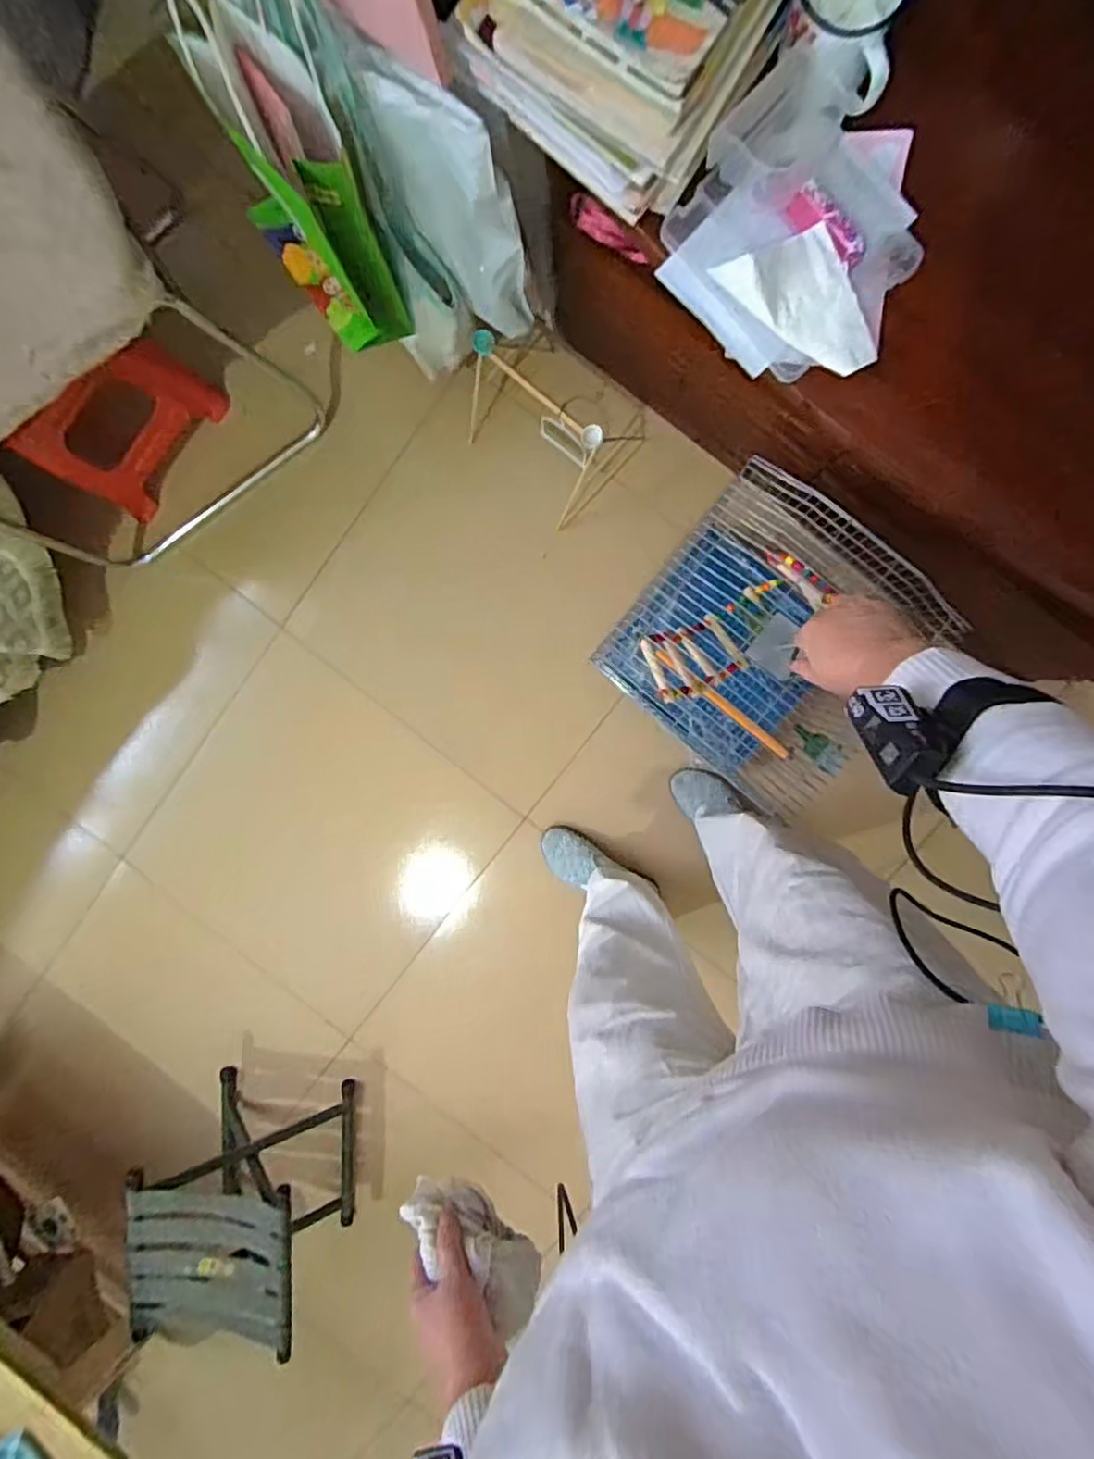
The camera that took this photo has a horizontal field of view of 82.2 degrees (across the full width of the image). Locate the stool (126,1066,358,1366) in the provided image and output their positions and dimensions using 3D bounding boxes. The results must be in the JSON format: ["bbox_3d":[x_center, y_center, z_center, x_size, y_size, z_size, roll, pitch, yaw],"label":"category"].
[{"bbox_3d":[-0.552,0.909,1.185,0.299,0.280,0.342,4,96,4],"label":"stool"}]

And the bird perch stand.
[{"bbox_3d":[-0.006,-0.519,1.008,0.270,0.195,0.205,44,98,-1],"label":"bird perch stand"}]

